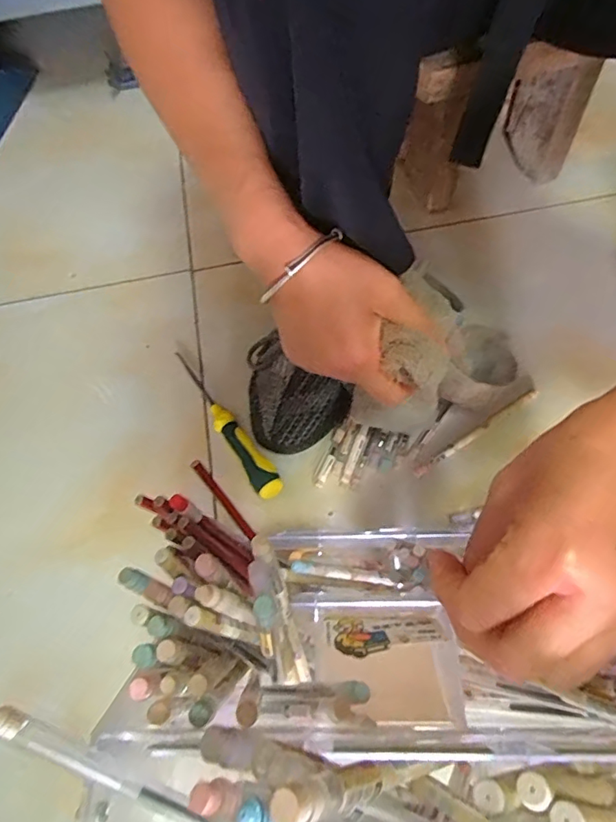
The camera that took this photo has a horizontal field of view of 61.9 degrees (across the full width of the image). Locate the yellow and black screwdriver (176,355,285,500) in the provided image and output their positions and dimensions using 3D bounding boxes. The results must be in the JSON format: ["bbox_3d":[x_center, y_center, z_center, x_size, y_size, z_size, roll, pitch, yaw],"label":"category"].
[{"bbox_3d":[-0.087,0.007,0.523,0.024,0.028,0.201,-31,65,-13],"label":"yellow and black screwdriver"}]

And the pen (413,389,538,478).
[{"bbox_3d":[0.168,0.020,0.506,0.156,0.004,0.011,-31,65,-13],"label":"pen"}]

